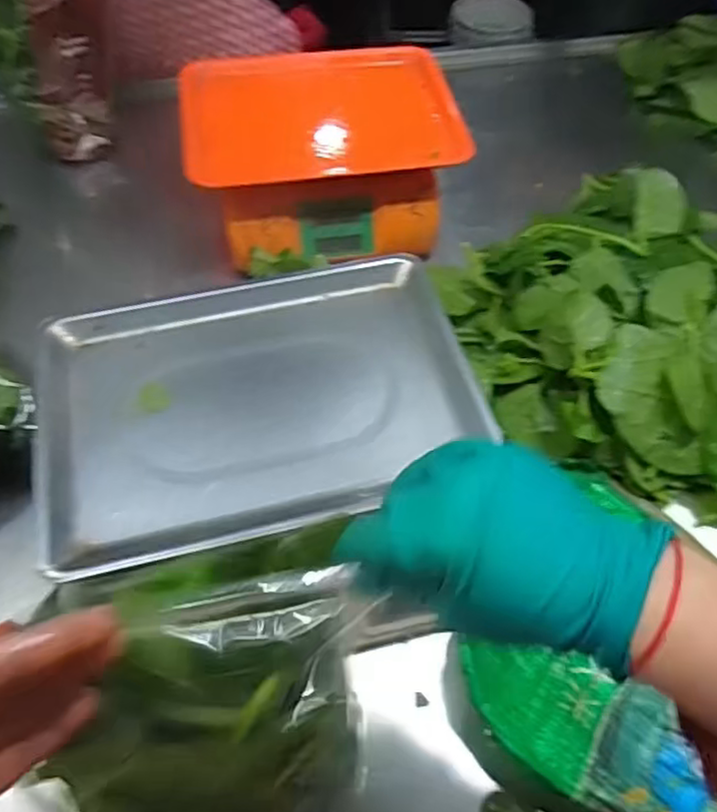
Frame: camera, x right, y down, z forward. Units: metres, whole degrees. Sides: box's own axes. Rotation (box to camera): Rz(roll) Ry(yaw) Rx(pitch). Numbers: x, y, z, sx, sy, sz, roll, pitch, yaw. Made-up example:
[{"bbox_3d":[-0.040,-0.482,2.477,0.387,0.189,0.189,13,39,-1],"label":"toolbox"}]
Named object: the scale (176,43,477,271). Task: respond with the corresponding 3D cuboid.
[{"bbox_3d":[-0.041,-0.285,0.746,0.288,0.103,0.236,-7,56,-6],"label":"scale"}]

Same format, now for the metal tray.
[{"bbox_3d":[-0.081,-0.005,0.539,0.338,0.034,0.237,-15,57,-12],"label":"metal tray"}]

